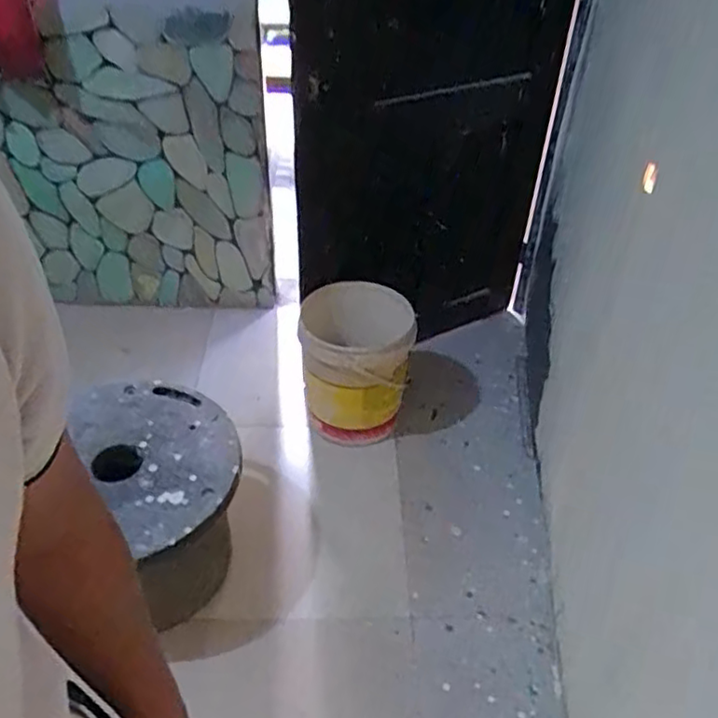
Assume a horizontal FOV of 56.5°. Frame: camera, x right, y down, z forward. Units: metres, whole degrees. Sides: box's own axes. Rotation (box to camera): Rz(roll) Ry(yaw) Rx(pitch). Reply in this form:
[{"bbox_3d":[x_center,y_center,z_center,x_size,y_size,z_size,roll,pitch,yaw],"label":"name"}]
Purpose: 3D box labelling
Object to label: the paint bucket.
[{"bbox_3d":[-0.007,0.040,1.890,0.298,0.456,0.318,1,39,0],"label":"paint bucket"}]

